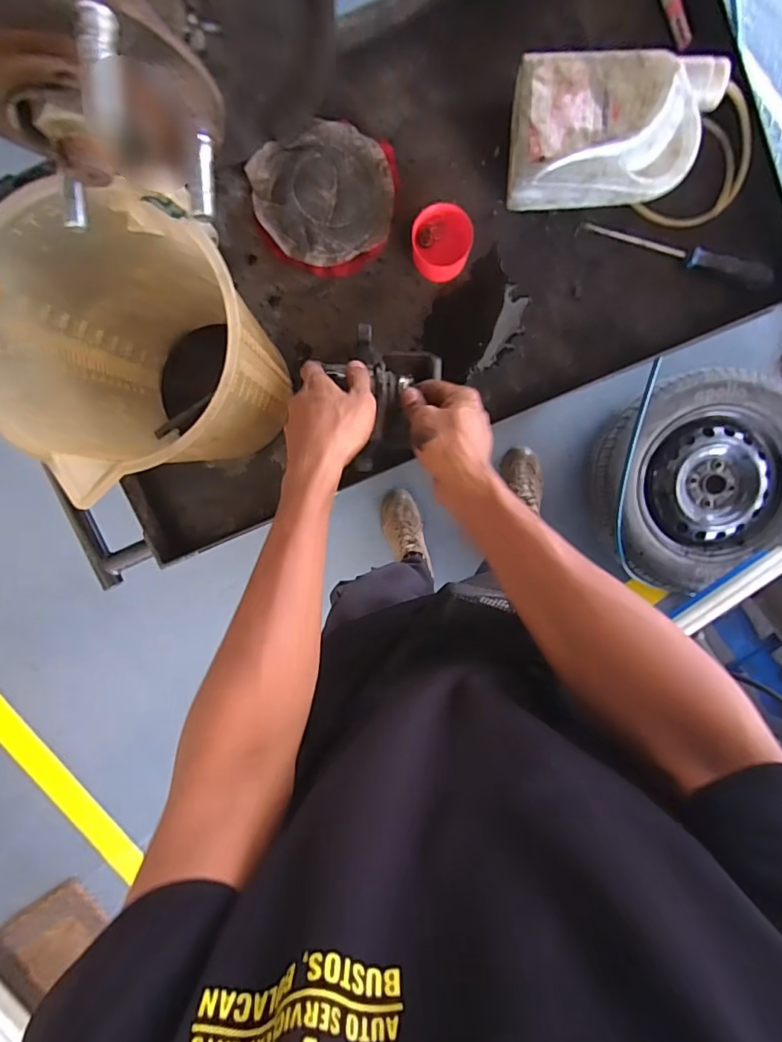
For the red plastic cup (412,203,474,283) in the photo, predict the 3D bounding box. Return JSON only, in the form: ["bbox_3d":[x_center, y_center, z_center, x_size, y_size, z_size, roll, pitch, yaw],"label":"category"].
[{"bbox_3d":[0.060,-0.323,0.576,0.067,0.046,0.066,0,97,2],"label":"red plastic cup"}]

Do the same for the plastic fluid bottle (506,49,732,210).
[{"bbox_3d":[0.237,-0.418,0.533,0.204,0.056,0.129,2,97,2],"label":"plastic fluid bottle"}]

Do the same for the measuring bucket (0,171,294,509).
[{"bbox_3d":[-0.204,-0.147,0.466,0.195,0.260,0.187,0,97,2],"label":"measuring bucket"}]

